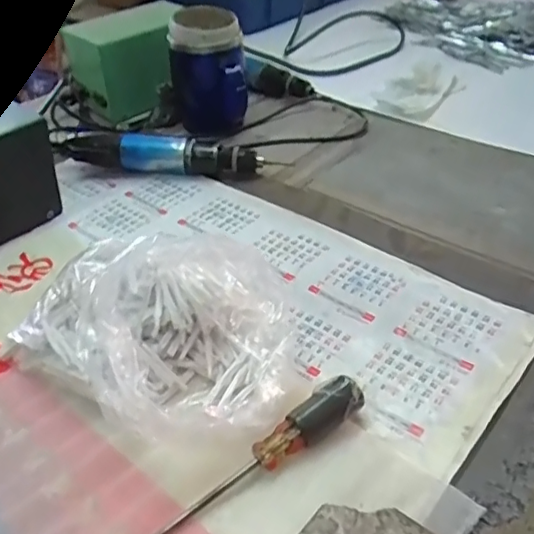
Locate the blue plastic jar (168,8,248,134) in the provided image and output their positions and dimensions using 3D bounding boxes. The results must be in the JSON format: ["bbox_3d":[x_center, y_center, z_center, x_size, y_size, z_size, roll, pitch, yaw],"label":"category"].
[{"bbox_3d":[-0.066,-0.217,0.658,0.086,0.132,0.075,-7,38,-6],"label":"blue plastic jar"}]

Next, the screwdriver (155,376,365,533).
[{"bbox_3d":[-0.012,0.113,0.336,0.161,0.027,0.022,-24,43,-24],"label":"screwdriver"}]

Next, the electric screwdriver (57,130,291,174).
[{"bbox_3d":[-0.108,-0.124,0.625,0.243,0.049,0.045,5,39,11],"label":"electric screwdriver"}]

